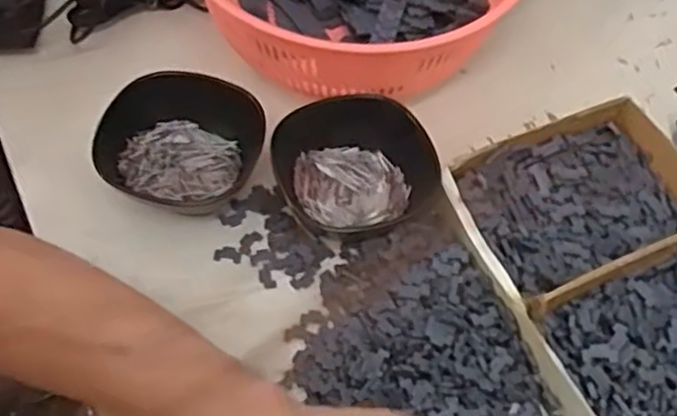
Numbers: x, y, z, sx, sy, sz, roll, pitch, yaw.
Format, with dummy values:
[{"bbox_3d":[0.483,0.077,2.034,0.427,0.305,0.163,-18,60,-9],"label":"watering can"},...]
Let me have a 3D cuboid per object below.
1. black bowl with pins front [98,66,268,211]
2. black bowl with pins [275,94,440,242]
[{"bbox_3d":[-0.112,-0.044,0.519,0.113,0.046,0.100,7,57,0],"label":"black bowl with pins front"},{"bbox_3d":[0.014,-0.031,0.515,0.099,0.038,0.109,-16,60,-14],"label":"black bowl with pins"}]

